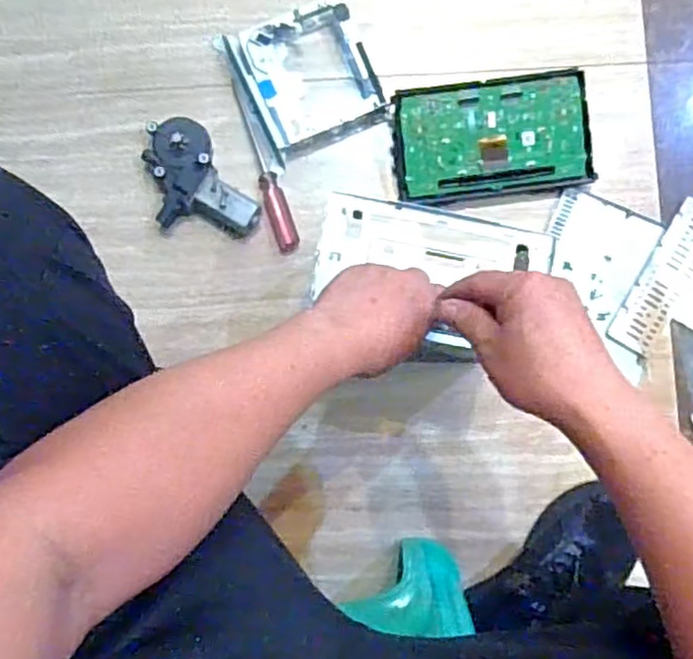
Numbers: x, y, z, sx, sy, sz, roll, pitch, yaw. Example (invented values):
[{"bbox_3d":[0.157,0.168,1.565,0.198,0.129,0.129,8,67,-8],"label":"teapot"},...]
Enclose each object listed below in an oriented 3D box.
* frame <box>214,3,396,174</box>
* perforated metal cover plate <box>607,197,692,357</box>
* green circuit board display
[{"bbox_3d":[-0.045,-0.275,0.739,0.152,0.020,0.155,-20,85,0],"label":"frame"},{"bbox_3d":[0.374,-0.047,0.739,0.094,0.013,0.179,30,87,4],"label":"perforated metal cover plate"},{"bbox_3d":[0.158,-0.208,0.731,0.208,0.018,0.119,-6,102,-1],"label":"green circuit board display"}]

